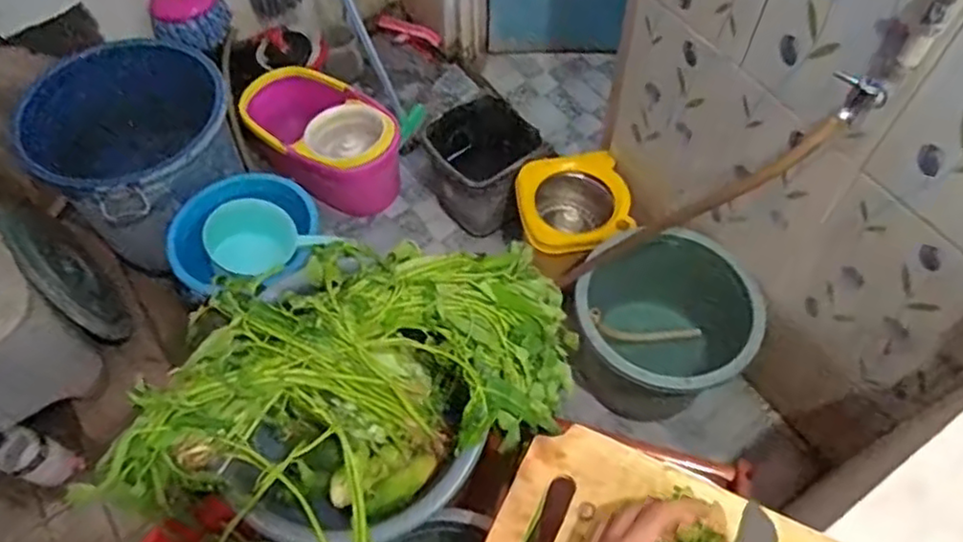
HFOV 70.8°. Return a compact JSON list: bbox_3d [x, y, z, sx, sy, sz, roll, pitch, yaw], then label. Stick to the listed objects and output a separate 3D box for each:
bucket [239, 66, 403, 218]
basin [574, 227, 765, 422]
[{"bbox_3d":[-0.420,-0.348,1.782,0.304,0.218,0.415,-36,64,-19],"label":"bucket"},{"bbox_3d":[0.374,0.129,1.384,0.305,0.311,0.314,-1,58,1],"label":"basin"}]

